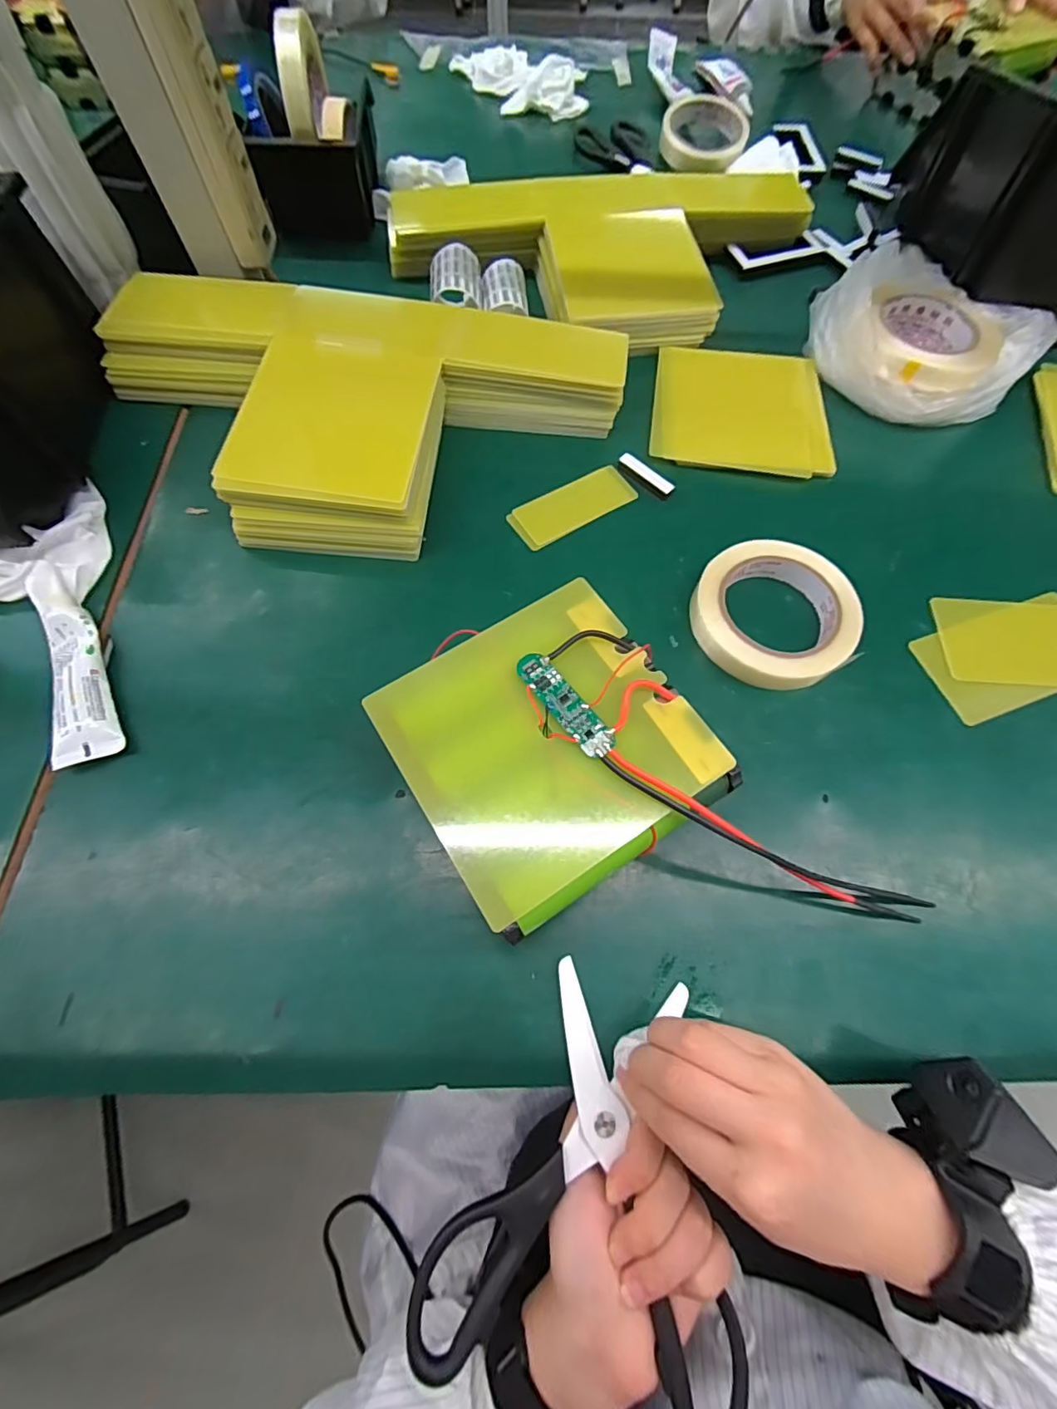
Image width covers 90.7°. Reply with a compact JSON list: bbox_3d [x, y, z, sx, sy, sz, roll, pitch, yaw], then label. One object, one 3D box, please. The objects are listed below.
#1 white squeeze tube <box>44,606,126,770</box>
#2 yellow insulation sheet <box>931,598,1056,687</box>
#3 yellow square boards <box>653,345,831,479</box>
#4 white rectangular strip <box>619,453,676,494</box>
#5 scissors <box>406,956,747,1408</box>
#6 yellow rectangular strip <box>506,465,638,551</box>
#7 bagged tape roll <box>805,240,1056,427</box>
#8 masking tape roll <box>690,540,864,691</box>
[{"bbox_3d":[-0.295,-0.016,0.343,0.036,0.022,0.115,-22,70,-9],"label":"white squeeze tube"},{"bbox_3d":[0.375,-0.045,0.384,0.139,0.007,0.071,2,67,-2],"label":"yellow insulation sheet"},{"bbox_3d":[0.191,-0.267,0.467,0.153,0.004,0.147,9,69,3],"label":"yellow square boards"},{"bbox_3d":[0.098,-0.192,0.437,0.053,0.011,0.010,39,73,14],"label":"white rectangular strip"},{"bbox_3d":[0.035,0.222,0.251,0.143,0.011,0.164,13,69,5],"label":"scissors"},{"bbox_3d":[0.034,-0.163,0.423,0.103,0.004,0.044,-30,72,-12],"label":"yellow rectangular strip"},{"bbox_3d":[0.348,-0.333,0.465,0.146,0.059,0.181,-35,73,-13],"label":"bagged tape roll"},{"bbox_3d":[0.176,-0.065,0.374,0.107,0.028,0.111,0,68,0],"label":"masking tape roll"}]

